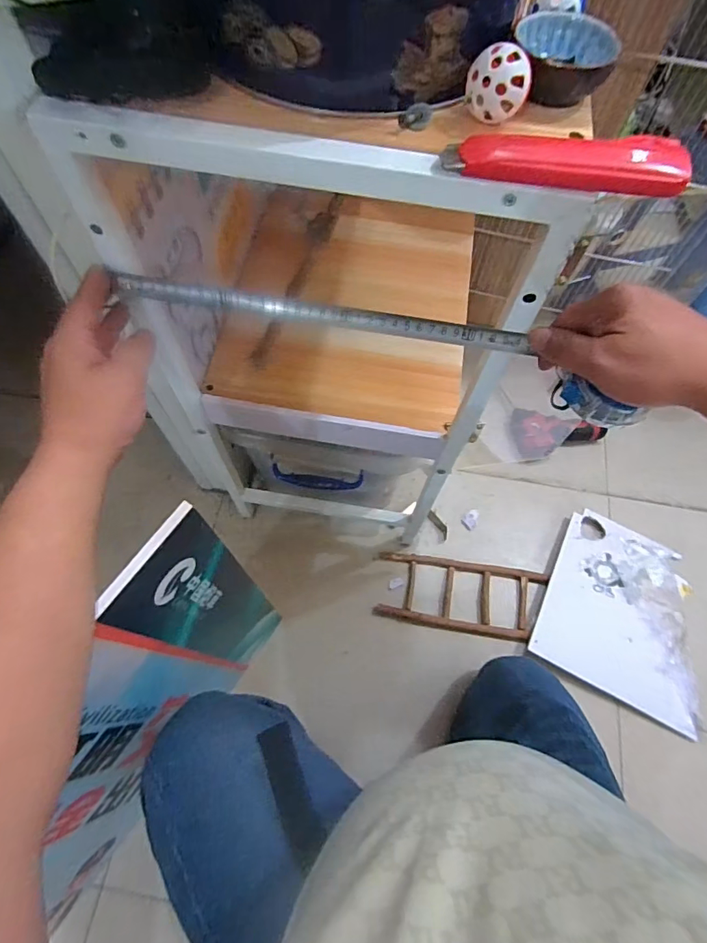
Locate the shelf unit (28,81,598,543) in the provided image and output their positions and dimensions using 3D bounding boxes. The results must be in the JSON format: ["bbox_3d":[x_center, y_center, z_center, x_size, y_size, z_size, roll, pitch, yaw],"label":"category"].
[{"bbox_3d":[-0.025,-0.225,0.656,0.344,0.655,0.422,4,66,0],"label":"shelf unit"}]

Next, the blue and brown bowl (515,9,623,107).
[{"bbox_3d":[0.136,-0.267,0.314,0.059,0.029,0.055,1,66,-1],"label":"blue and brown bowl"}]

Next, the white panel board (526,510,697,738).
[{"bbox_3d":[0.511,0.253,0.891,0.287,0.014,0.313,26,68,10],"label":"white panel board"}]

